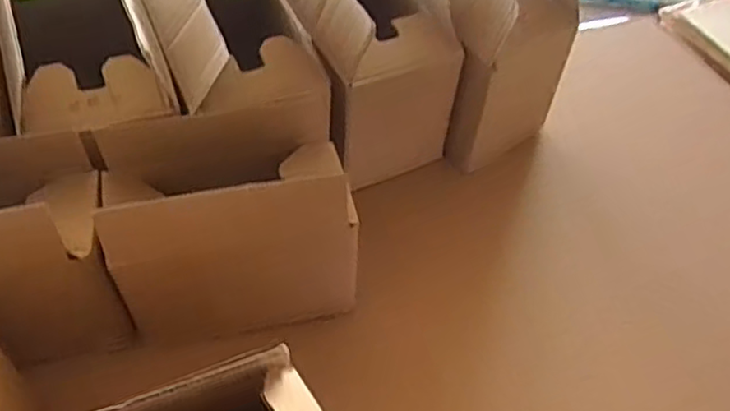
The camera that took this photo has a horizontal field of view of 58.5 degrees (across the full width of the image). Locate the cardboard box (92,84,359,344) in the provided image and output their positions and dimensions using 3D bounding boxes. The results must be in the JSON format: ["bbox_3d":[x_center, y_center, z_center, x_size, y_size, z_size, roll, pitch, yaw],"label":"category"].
[{"bbox_3d":[-0.122,0.018,0.589,0.212,0.155,0.134,-6,50,-10],"label":"cardboard box"}]

